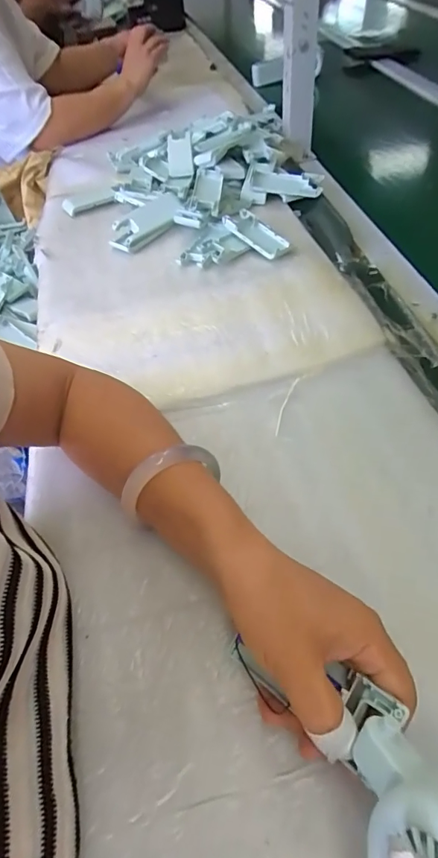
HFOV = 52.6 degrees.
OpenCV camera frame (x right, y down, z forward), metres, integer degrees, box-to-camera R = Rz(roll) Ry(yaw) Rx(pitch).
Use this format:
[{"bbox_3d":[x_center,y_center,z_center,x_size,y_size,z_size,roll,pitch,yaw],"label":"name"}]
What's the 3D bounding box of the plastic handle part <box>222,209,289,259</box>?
[{"bbox_3d":[0.048,-0.250,0.567,0.042,0.017,0.100,-33,56,-19],"label":"plastic handle part"}]

